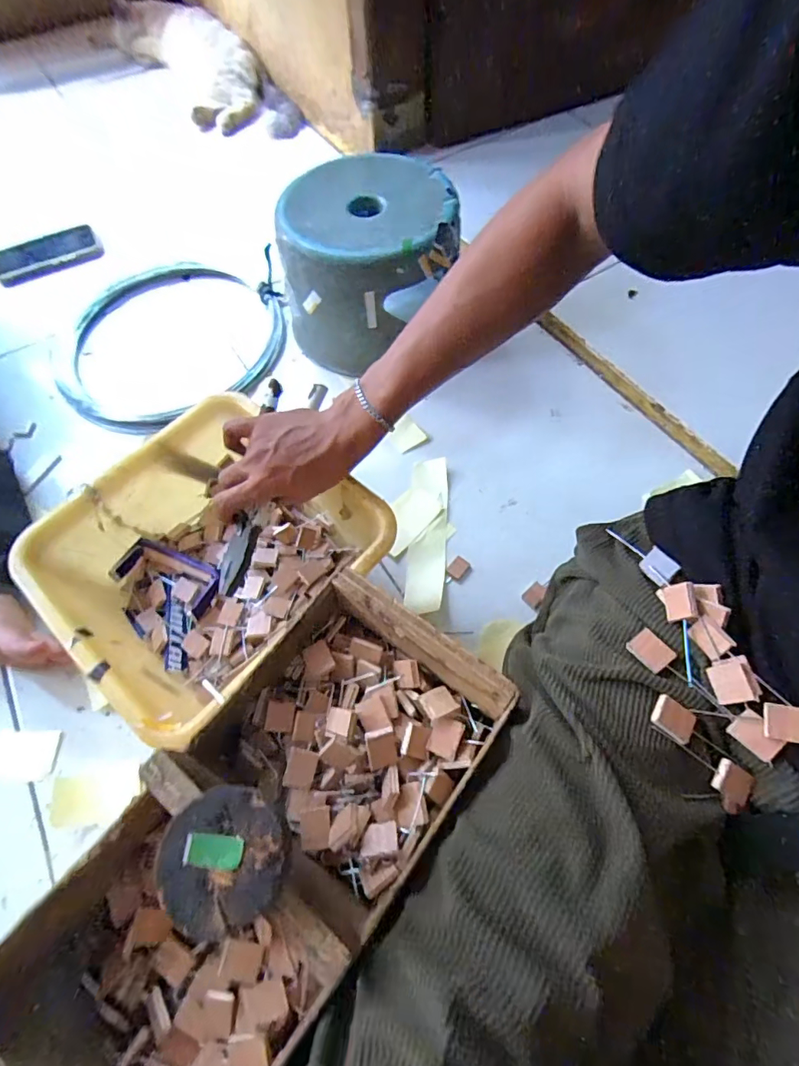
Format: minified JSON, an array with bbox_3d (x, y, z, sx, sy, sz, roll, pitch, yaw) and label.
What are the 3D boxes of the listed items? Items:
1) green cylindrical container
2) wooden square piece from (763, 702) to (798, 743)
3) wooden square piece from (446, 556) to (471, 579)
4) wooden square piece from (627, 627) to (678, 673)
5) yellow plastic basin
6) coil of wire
[{"bbox_3d":[-0.038,-0.355,0.661,0.212,0.165,0.204,-1,62,2],"label":"green cylindrical container"},{"bbox_3d":[0.227,0.110,0.286,0.025,0.004,0.020,1,68,29],"label":"wooden square piece"},{"bbox_3d":[0.066,0.039,0.553,0.020,0.004,0.024,35,69,19],"label":"wooden square piece"},{"bbox_3d":[0.165,0.076,0.324,0.020,0.004,0.024,-35,66,-15],"label":"wooden square piece"},{"bbox_3d":[-0.174,0.033,0.494,0.269,0.133,0.269,40,70,21],"label":"yellow plastic basin"},{"bbox_3d":[-0.332,-0.292,0.716,0.349,0.053,0.293,-22,63,-9],"label":"coil of wire"}]

